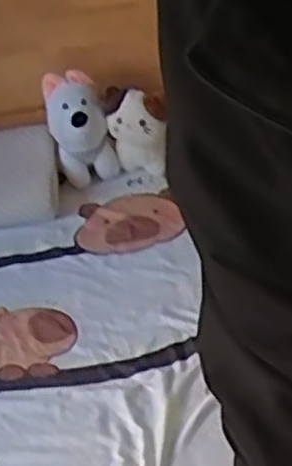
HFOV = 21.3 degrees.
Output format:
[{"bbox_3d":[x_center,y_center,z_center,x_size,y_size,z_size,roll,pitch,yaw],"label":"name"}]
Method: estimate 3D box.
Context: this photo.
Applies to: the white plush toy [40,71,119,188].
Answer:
[{"bbox_3d":[-0.135,-0.214,1.569,0.096,0.225,0.088,-25,17,-25],"label":"white plush toy"}]

